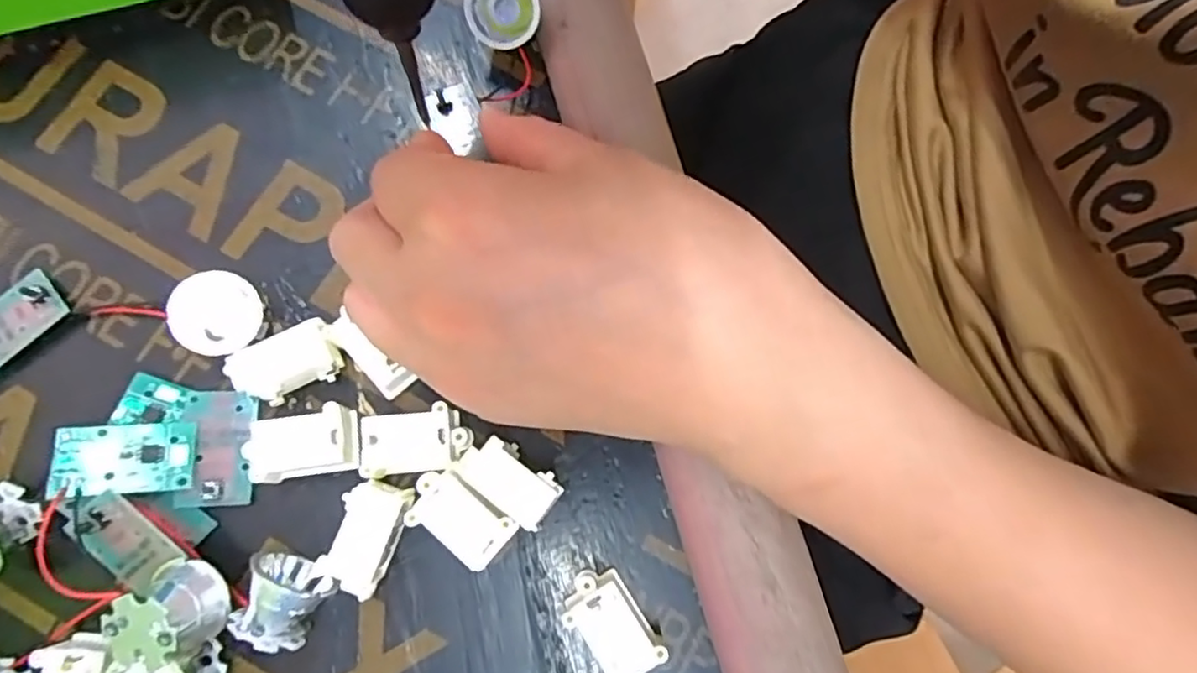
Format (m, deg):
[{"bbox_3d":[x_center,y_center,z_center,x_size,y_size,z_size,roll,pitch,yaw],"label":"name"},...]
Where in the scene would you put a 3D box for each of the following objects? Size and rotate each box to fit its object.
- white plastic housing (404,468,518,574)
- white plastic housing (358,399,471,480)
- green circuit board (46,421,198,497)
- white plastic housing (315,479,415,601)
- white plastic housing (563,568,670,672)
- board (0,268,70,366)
[{"bbox_3d":[-0.038,0.050,0.180,0.028,0.015,0.016,37,80,6],"label":"white plastic housing"},{"bbox_3d":[-0.051,0.030,0.184,0.029,0.013,0.017,-9,78,-3],"label":"white plastic housing"},{"bbox_3d":[-0.129,0.033,0.176,0.032,0.004,0.020,-2,65,-22],"label":"green circuit board"},{"bbox_3d":[-0.062,0.054,0.176,0.017,0.017,0.028,22,78,3],"label":"white plastic housing"},{"bbox_3d":[0.003,0.077,0.175,0.017,0.015,0.028,-36,81,-8],"label":"white plastic housing"},{"bbox_3d":[-0.173,-0.004,0.189,0.031,0.007,0.020,-41,82,-10],"label":"board"}]

